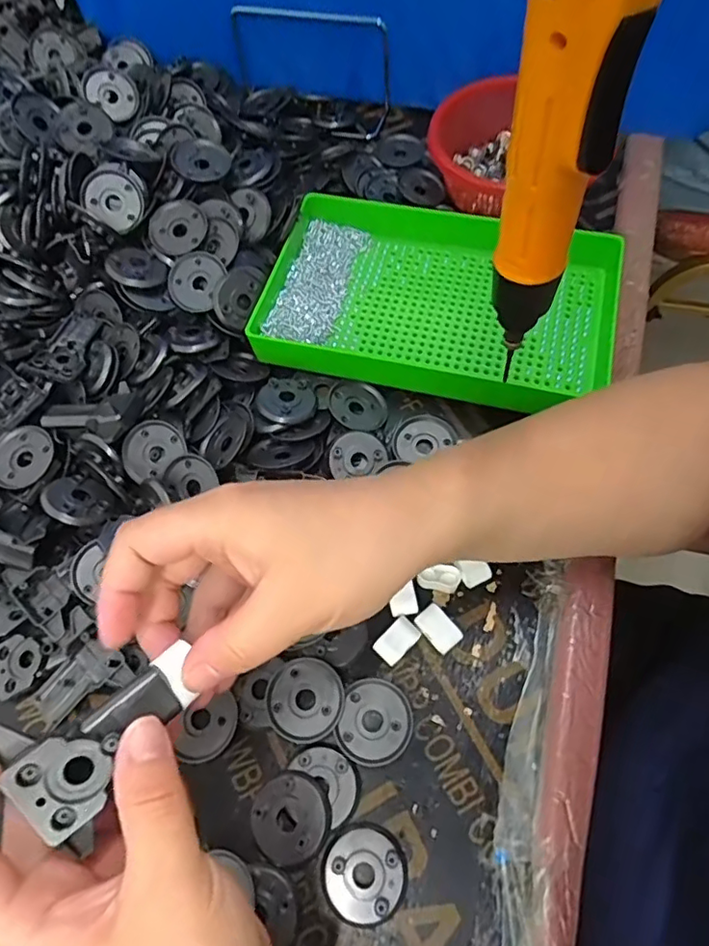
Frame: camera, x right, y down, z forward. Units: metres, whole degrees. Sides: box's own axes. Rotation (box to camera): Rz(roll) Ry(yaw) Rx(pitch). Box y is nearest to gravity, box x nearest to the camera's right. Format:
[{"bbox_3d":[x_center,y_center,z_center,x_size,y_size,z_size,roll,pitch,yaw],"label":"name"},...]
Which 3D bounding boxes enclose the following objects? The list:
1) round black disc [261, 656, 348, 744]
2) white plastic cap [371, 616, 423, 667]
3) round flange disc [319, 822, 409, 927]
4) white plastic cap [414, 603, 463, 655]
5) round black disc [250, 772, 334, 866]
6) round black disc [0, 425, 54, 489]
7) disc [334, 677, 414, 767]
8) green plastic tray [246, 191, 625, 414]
[{"bbox_3d":[-0.028,0.126,0.319,0.043,0.005,0.043,24,67,14],"label":"round black disc"},{"bbox_3d":[0.025,0.098,0.331,0.026,0.008,0.017,-43,69,-16],"label":"white plastic cap"},{"bbox_3d":[0.005,0.201,0.285,0.042,0.005,0.042,-1,63,3],"label":"round flange disc"},{"bbox_3d":[0.049,0.091,0.335,0.018,0.008,0.027,-41,71,4],"label":"white plastic cap"},{"bbox_3d":[-0.033,0.178,0.294,0.040,0.009,0.041,-1,63,3],"label":"round black disc"},{"bbox_3d":[-0.219,-0.010,0.373,0.043,0.005,0.037,-34,87,-11],"label":"round black disc"},{"bbox_3d":[0.012,0.138,0.315,0.039,0.004,0.043,15,65,11],"label":"disc"},{"bbox_3d":[0.062,-0.130,0.421,0.255,0.033,0.154,14,65,10],"label":"green plastic tray"}]

